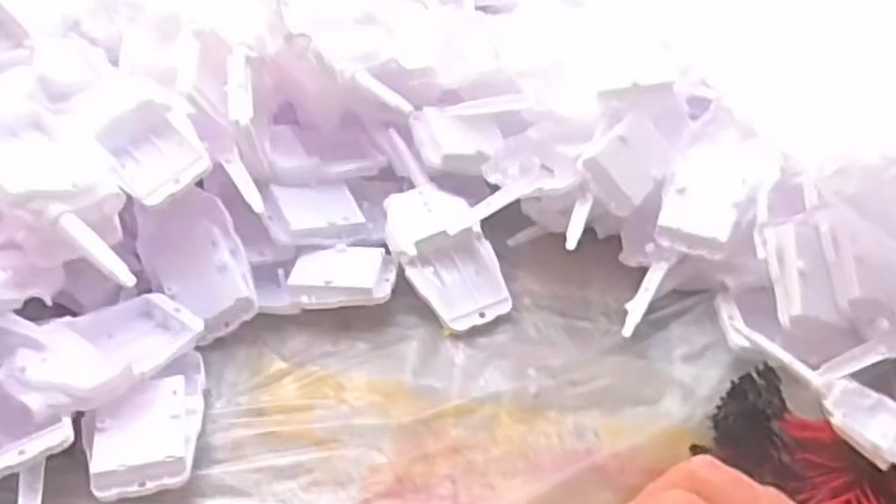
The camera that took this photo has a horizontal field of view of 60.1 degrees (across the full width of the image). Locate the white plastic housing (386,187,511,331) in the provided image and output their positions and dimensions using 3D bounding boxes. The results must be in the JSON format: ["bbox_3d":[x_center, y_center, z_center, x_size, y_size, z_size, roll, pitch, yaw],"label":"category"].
[{"bbox_3d":[-0.001,0.004,0.524,0.060,0.025,0.105,-27,76,-21],"label":"white plastic housing"}]

